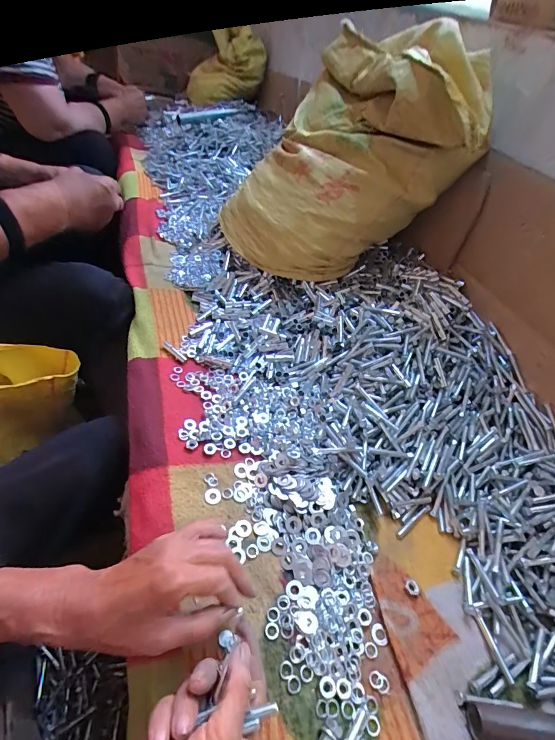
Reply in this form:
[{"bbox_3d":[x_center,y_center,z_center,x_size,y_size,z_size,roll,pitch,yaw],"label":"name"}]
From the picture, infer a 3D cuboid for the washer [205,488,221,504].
[{"bbox_3d":[-0.070,0.136,0.401,0.017,0.004,0.017,-5,49,-19],"label":"washer"}]

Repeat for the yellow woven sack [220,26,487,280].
[{"bbox_3d":[0.087,-0.344,0.615,0.327,0.315,0.317,5,46,-10],"label":"yellow woven sack"}]

